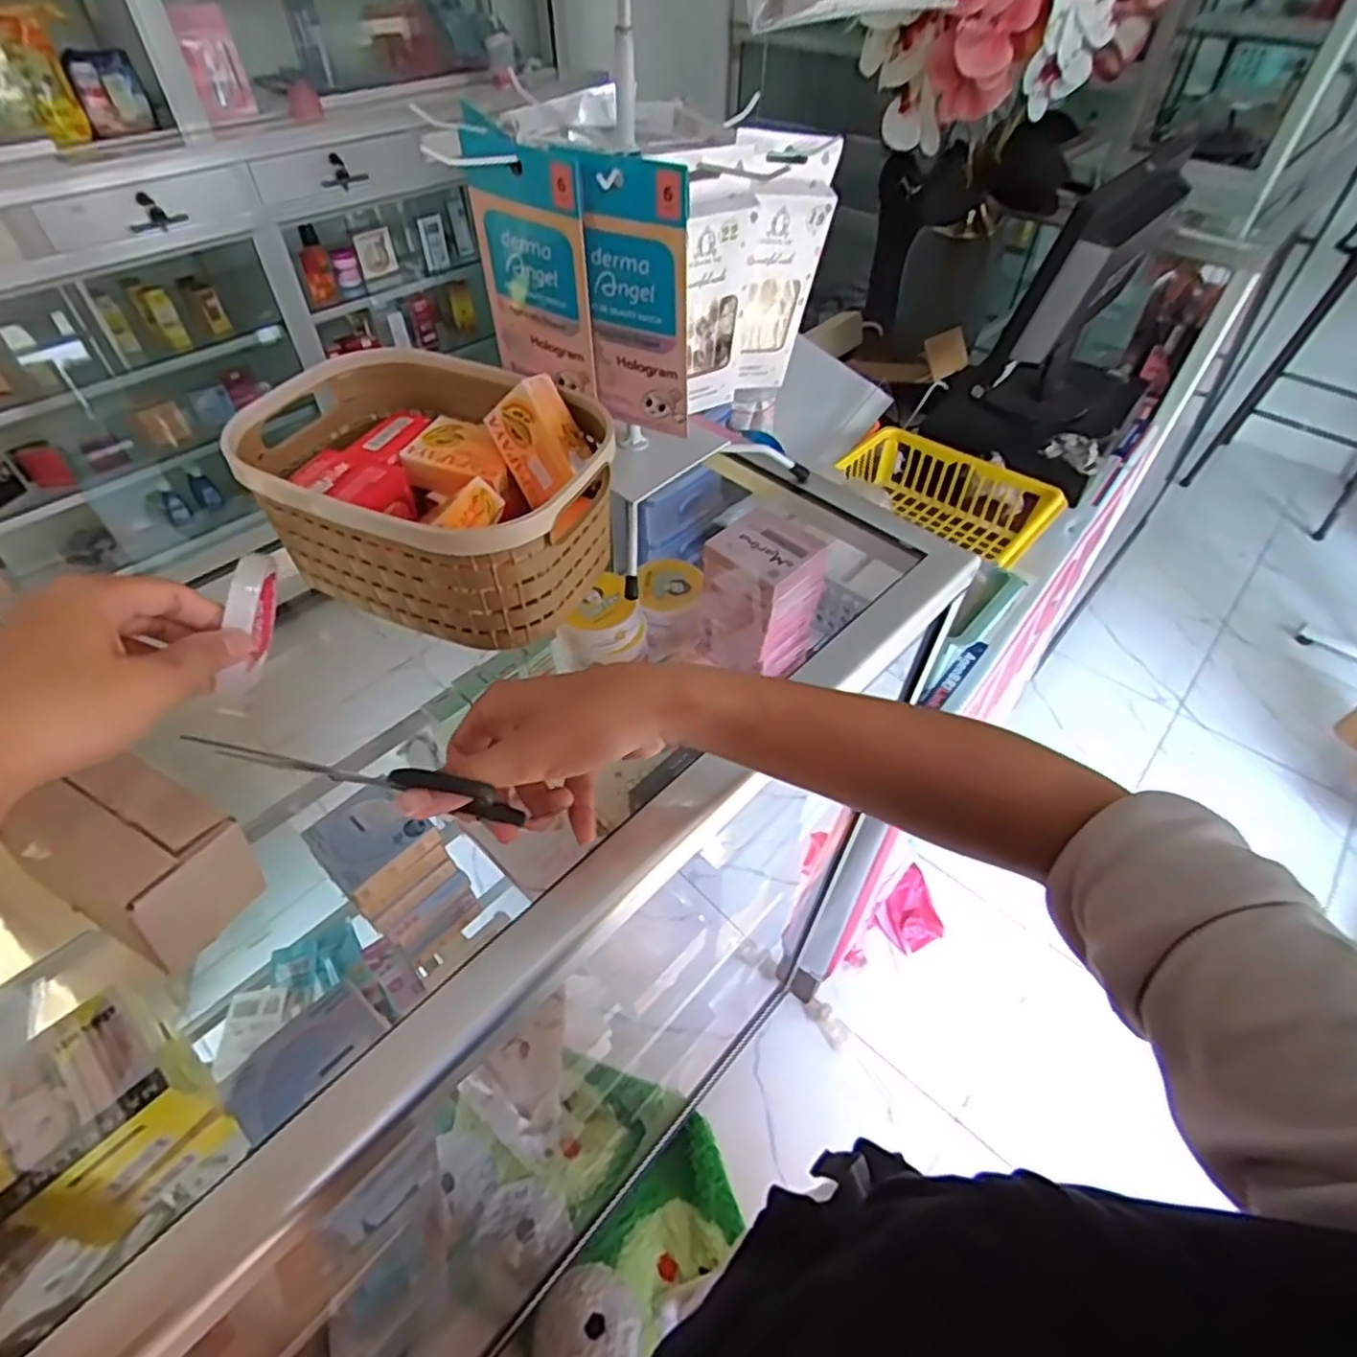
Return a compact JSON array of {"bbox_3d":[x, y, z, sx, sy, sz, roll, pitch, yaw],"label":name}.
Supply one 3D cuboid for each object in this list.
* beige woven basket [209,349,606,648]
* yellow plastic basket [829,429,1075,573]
[{"bbox_3d":[-0.151,-0.122,0.455,0.209,0.094,0.158,17,51,14],"label":"beige woven basket"},{"bbox_3d":[0.352,-0.254,0.933,0.098,0.083,0.274,-34,57,-27],"label":"yellow plastic basket"}]

